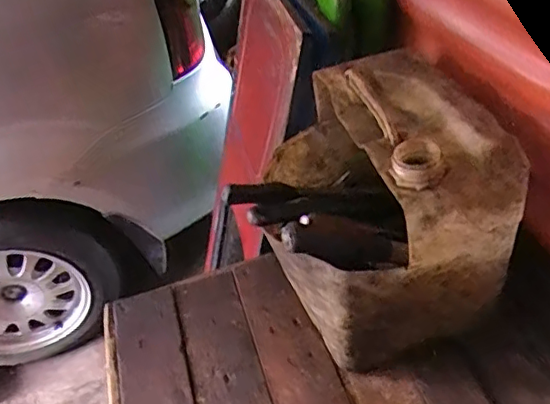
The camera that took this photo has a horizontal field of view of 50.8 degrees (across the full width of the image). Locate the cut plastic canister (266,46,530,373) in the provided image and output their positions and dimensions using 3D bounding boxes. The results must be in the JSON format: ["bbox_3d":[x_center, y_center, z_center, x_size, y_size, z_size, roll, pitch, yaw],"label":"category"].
[{"bbox_3d":[0.126,0.001,0.780,0.268,0.282,0.297,-12,43,-9],"label":"cut plastic canister"}]

